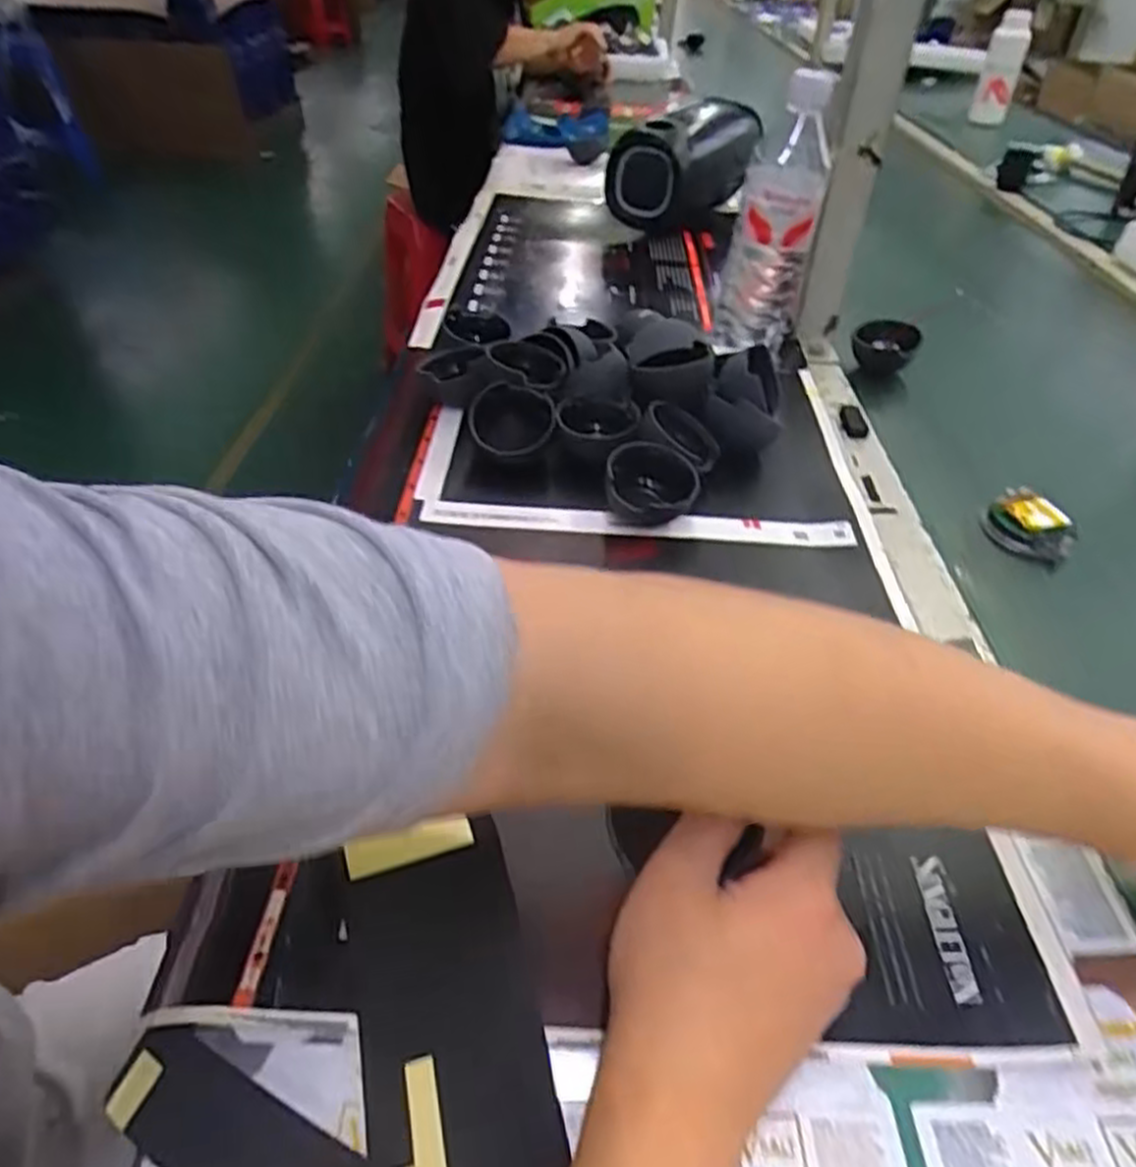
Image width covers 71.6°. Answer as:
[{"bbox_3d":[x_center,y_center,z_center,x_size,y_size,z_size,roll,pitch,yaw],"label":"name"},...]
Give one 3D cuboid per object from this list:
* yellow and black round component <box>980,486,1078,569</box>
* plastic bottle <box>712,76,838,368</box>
[{"bbox_3d":[0.330,-0.039,0.558,0.045,0.030,0.064,-11,42,-16],"label":"yellow and black round component"},{"bbox_3d":[0.172,-0.305,0.668,0.075,0.198,0.080,12,41,10],"label":"plastic bottle"}]

